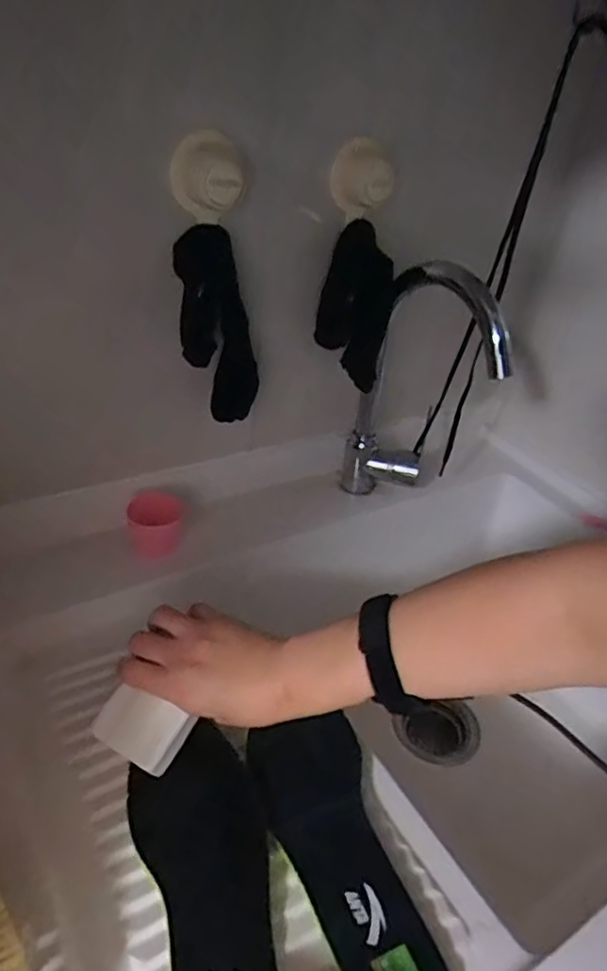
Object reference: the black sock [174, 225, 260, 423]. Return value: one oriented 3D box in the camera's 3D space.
[{"bbox_3d":[-0.083,-0.148,0.588,0.073,0.178,0.040,-20,44,-34],"label":"black sock"}]

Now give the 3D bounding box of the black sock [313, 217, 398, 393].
[{"bbox_3d":[0.054,-0.183,0.652,0.074,0.169,0.034,7,35,-2],"label":"black sock"}]

